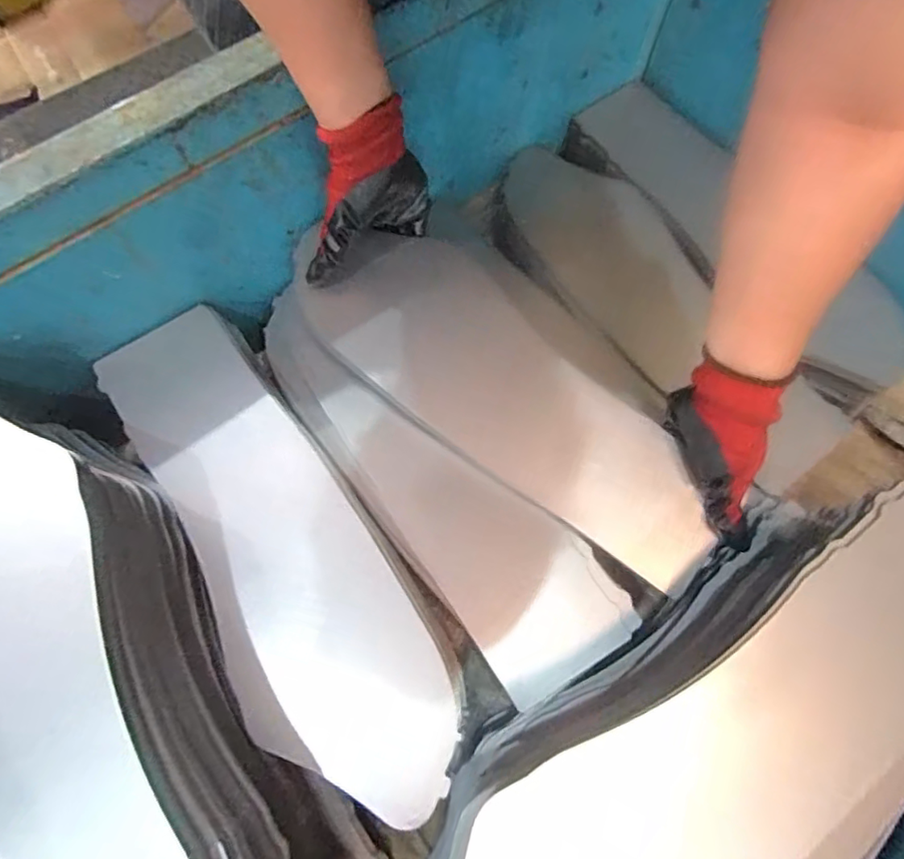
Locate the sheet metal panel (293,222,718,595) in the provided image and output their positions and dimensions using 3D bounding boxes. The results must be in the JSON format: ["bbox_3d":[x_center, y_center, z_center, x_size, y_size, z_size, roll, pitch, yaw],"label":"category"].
[{"bbox_3d":[0.050,-0.043,0.502,0.419,0.033,0.153,40,76,10],"label":"sheet metal panel"}]

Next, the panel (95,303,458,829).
[{"bbox_3d":[-0.146,0.091,0.459,0.130,0.027,0.436,-32,74,-10],"label":"panel"}]

